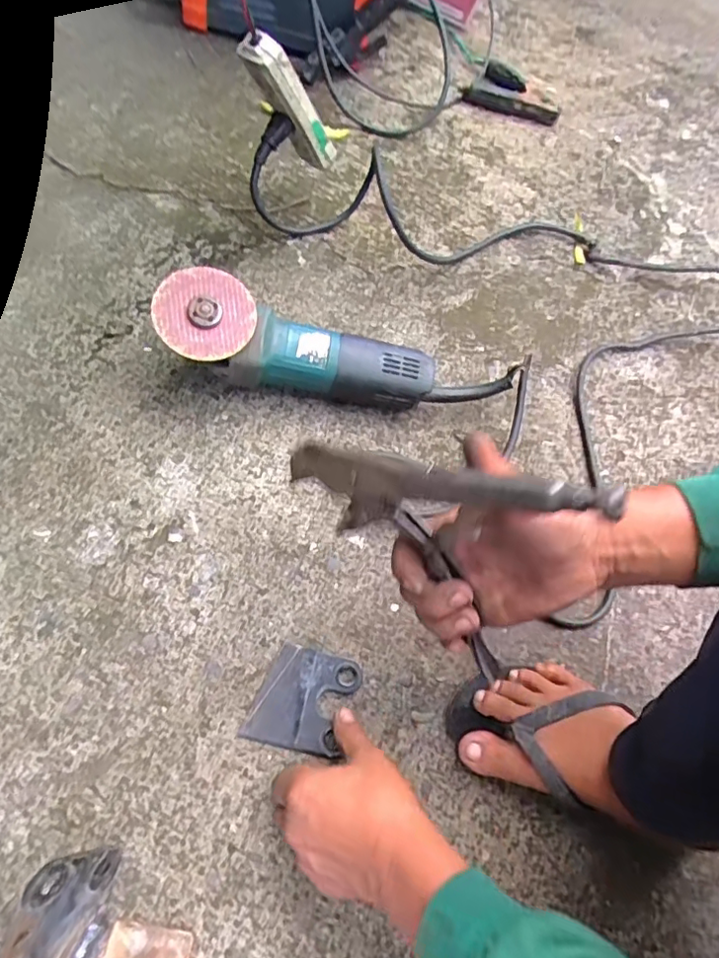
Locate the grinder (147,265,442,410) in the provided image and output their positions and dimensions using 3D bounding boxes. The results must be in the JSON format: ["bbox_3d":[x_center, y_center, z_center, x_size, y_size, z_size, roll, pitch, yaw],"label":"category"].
[{"bbox_3d":[-0.060,-0.118,0.553,0.268,0.081,0.082,13,57,-20],"label":"grinder"}]

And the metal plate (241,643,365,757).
[{"bbox_3d":[-0.048,0.192,0.499,0.085,0.010,0.082,20,68,-9],"label":"metal plate"}]

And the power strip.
[{"bbox_3d":[-0.067,-0.371,0.568,0.031,0.146,0.042,-40,65,8],"label":"power strip"}]

